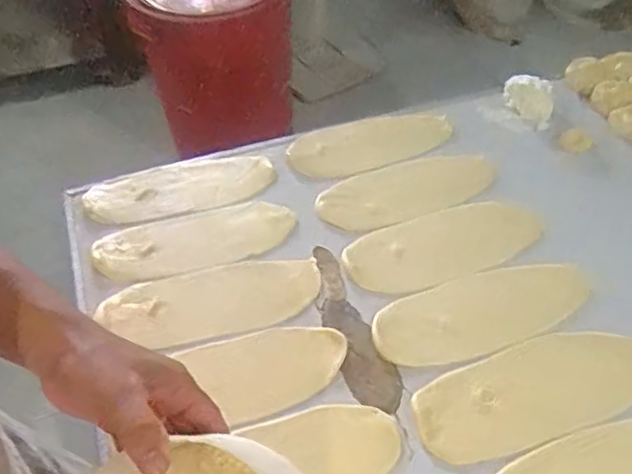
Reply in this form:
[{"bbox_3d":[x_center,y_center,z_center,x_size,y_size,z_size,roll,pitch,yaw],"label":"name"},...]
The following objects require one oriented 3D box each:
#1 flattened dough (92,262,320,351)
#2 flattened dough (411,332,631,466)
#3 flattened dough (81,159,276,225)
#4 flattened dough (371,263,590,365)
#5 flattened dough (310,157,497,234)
[{"bbox_3d":[-0.101,0.062,0.620,0.212,0.013,0.083,-14,49,-11],"label":"flattened dough"},{"bbox_3d":[0.195,0.134,0.550,0.222,0.006,0.085,-16,49,-12],"label":"flattened dough"},{"bbox_3d":[-0.164,-0.061,0.745,0.214,0.023,0.092,-15,47,-15],"label":"flattened dough"},{"bbox_3d":[0.160,0.068,0.604,0.215,0.008,0.089,-19,50,-15],"label":"flattened dough"},{"bbox_3d":[0.107,-0.056,0.722,0.212,0.016,0.081,-13,49,-10],"label":"flattened dough"}]

